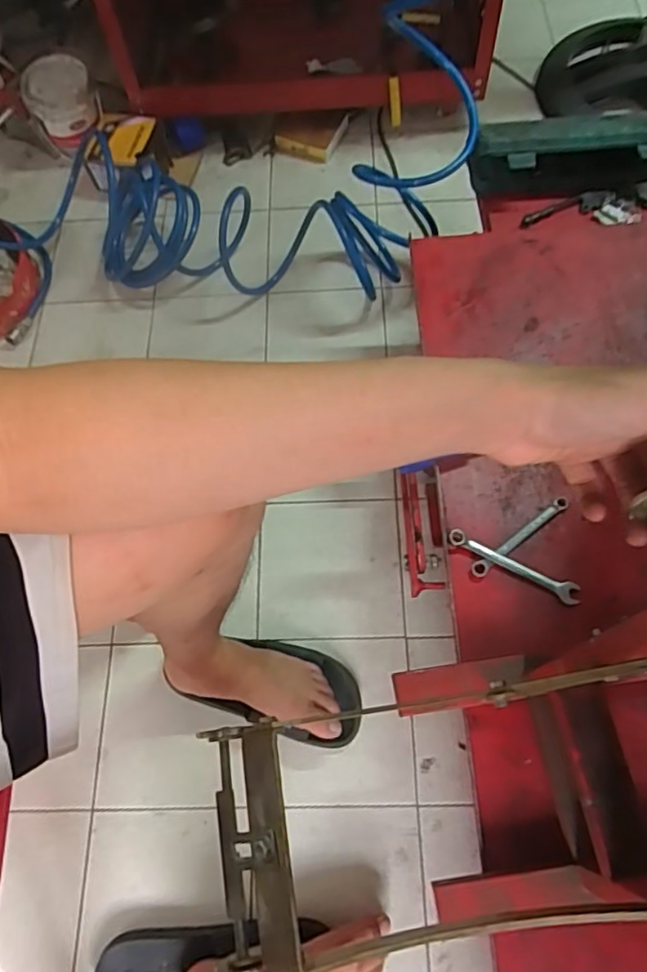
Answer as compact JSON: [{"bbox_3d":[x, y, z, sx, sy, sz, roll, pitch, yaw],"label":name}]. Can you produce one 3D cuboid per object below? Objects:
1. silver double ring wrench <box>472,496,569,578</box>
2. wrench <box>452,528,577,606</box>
[{"bbox_3d":[0.218,0.055,0.667,0.134,0.008,0.015,-36,69,-12],"label":"silver double ring wrench"},{"bbox_3d":[0.204,0.086,0.654,0.145,0.005,0.023,26,70,14],"label":"wrench"}]

